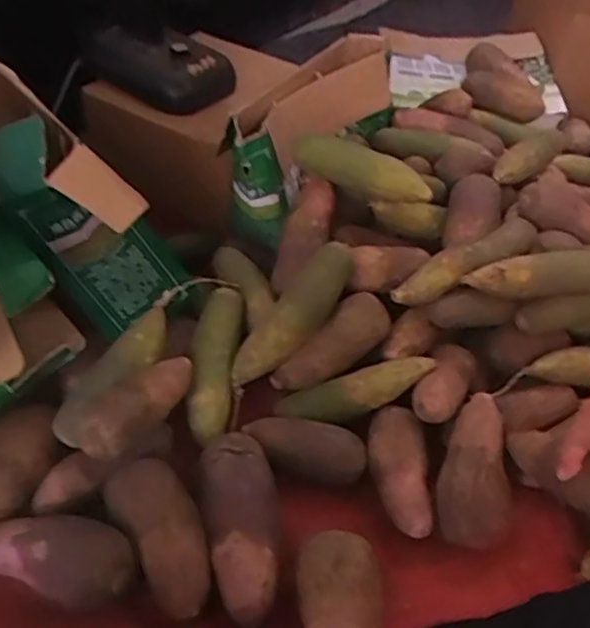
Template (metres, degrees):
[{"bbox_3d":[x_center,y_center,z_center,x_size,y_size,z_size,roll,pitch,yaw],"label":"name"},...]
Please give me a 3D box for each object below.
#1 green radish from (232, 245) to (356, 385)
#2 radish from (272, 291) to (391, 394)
[{"bbox_3d":[-0.003,0.002,0.817,0.053,0.068,0.217,40,89,31],"label":"green radish"},{"bbox_3d":[0.043,0.040,0.835,0.166,0.058,0.051,-38,54,-1],"label":"radish"}]

